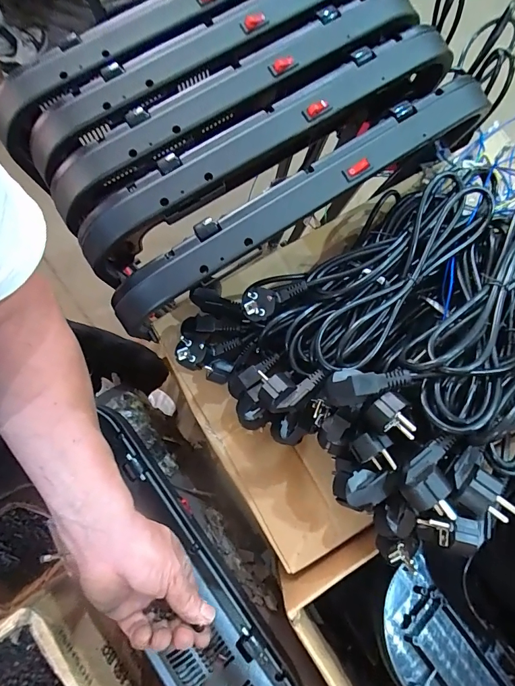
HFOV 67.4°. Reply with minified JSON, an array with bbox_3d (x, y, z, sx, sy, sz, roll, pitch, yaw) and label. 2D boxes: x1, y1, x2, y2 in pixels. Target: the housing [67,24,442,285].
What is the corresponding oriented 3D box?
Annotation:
[{"bbox_3d":[0.005,-0.205,0.440,0.452,0.112,0.075,-30,79,-5],"label":"housing"}]

